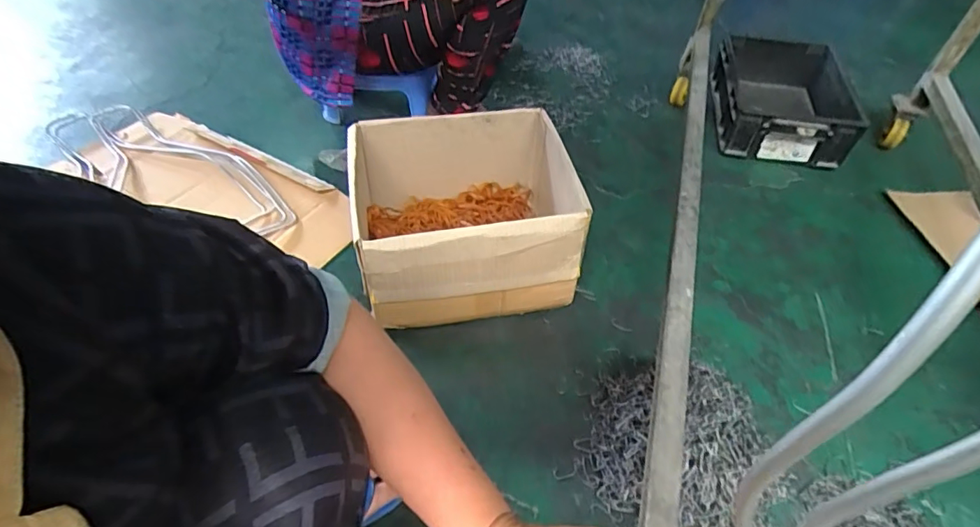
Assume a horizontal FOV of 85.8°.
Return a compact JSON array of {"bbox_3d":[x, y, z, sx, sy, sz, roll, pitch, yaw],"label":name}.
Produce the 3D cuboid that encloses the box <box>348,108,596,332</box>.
[{"bbox_3d":[-0.037,-0.069,0.824,0.316,0.209,0.280,-10,50,-9],"label":"box"}]

